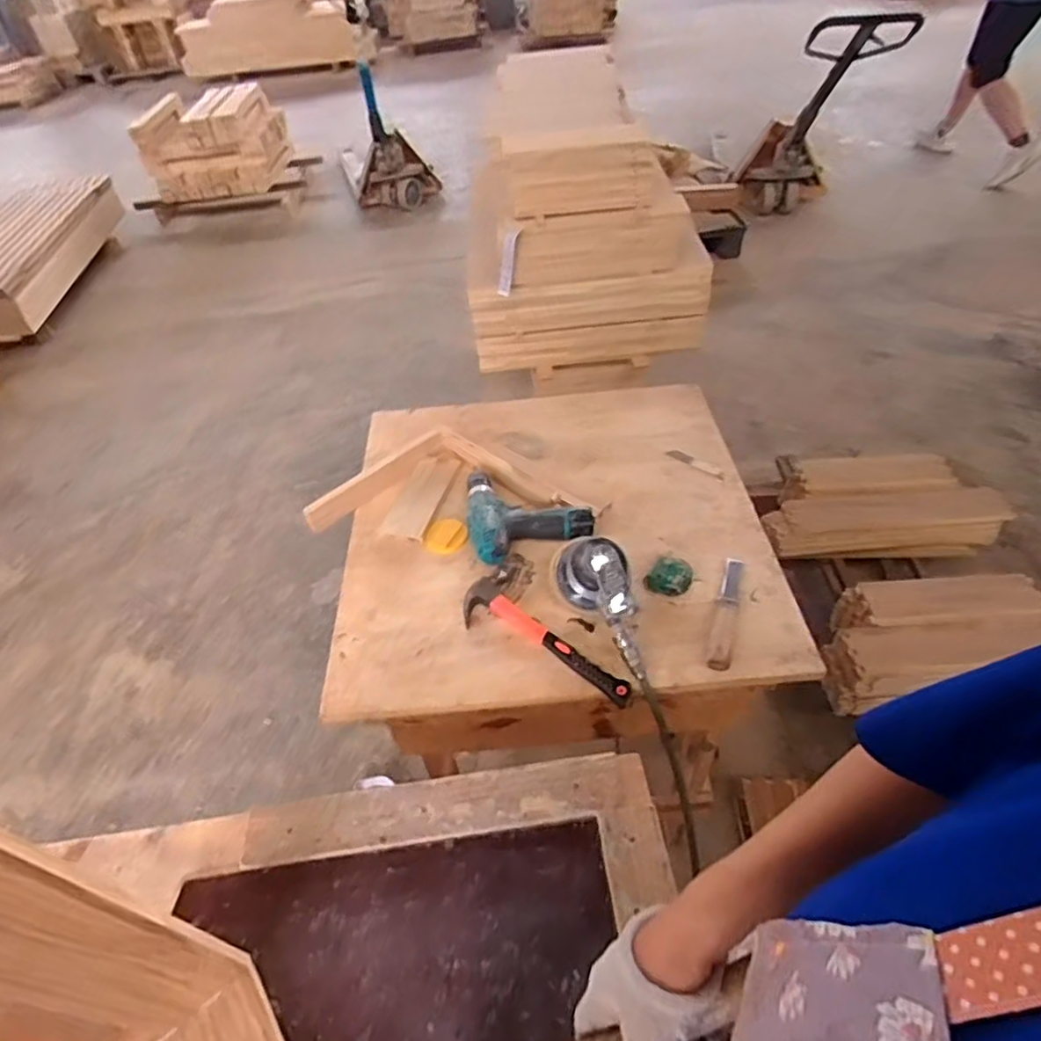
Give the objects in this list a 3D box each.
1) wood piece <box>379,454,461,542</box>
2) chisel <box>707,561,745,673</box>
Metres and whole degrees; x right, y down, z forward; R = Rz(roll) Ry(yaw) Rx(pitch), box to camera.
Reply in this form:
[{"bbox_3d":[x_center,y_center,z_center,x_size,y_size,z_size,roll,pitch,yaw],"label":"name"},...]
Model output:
[{"bbox_3d":[-0.166,-0.046,1.075,0.069,0.015,0.196,9,48,15],"label":"wood piece"},{"bbox_3d":[0.290,0.120,0.890,0.029,0.027,0.207,12,49,17],"label":"chisel"}]

